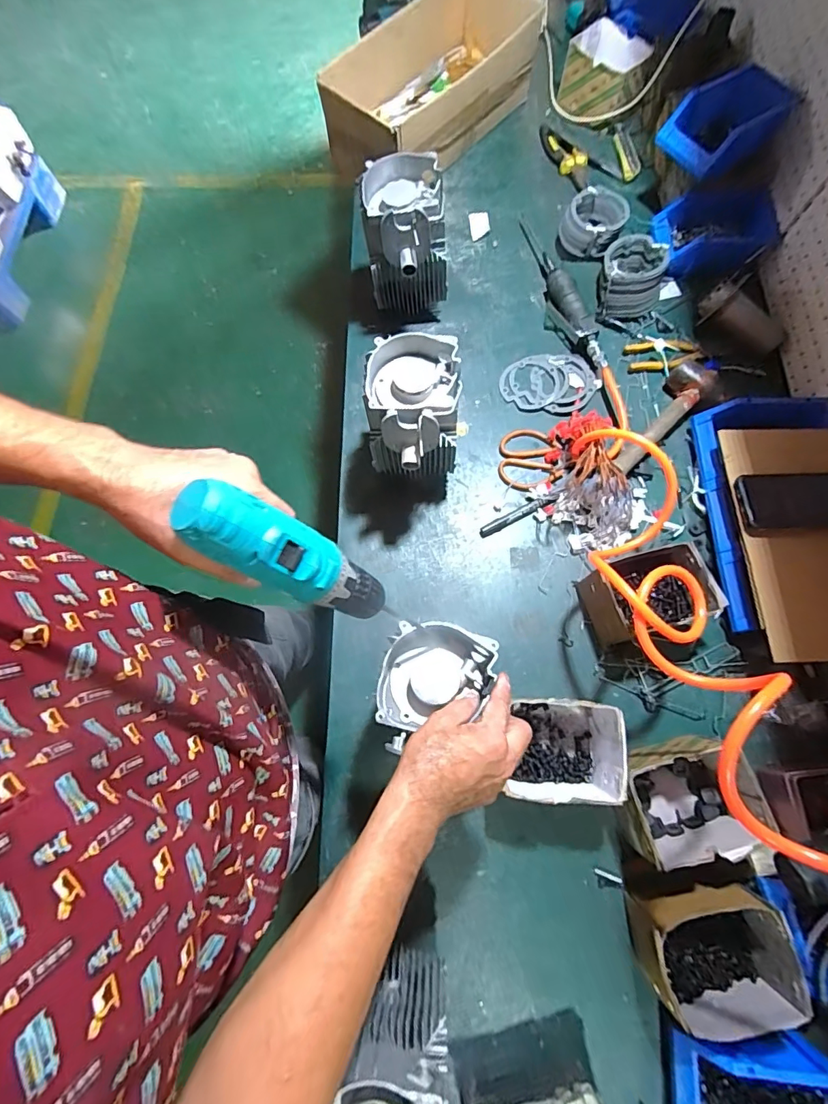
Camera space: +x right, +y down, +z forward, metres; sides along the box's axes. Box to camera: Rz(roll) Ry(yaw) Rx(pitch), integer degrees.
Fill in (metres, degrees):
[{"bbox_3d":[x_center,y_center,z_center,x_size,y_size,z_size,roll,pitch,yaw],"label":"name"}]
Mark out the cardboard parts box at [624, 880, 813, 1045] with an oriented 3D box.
[{"bbox_3d":[0.337,0.456,0.551,0.146,0.094,0.124,-13,73,-4],"label":"cardboard parts box"}]

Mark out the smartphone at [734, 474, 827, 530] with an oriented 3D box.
[{"bbox_3d":[0.527,-0.069,0.638,0.172,0.011,0.078,-1,72,0],"label":"smartphone"}]

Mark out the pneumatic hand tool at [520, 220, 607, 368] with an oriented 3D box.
[{"bbox_3d":[0.260,-0.473,0.845,0.046,0.043,0.359,-15,73,-4],"label":"pneumatic hand tool"}]

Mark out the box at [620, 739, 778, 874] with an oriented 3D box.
[{"bbox_3d":[0.327,0.303,0.583,0.154,0.096,0.116,-13,73,-3],"label":"box"}]

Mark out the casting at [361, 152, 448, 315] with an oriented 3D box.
[{"bbox_3d":[-0.011,-0.468,0.759,0.122,0.211,0.154,-11,72,-3],"label":"casting"}]

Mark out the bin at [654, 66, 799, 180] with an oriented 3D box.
[{"bbox_3d":[0.511,-0.705,0.778,0.168,0.070,0.128,-29,74,-8],"label":"bin"}]

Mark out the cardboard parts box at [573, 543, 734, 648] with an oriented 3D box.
[{"bbox_3d":[0.314,0.061,0.651,0.156,0.102,0.096,-15,73,-4],"label":"cardboard parts box"}]

